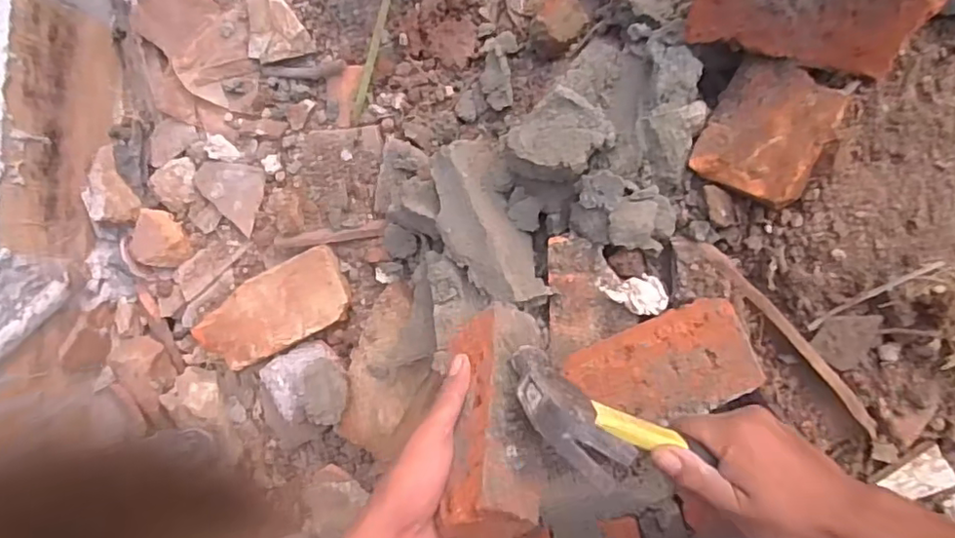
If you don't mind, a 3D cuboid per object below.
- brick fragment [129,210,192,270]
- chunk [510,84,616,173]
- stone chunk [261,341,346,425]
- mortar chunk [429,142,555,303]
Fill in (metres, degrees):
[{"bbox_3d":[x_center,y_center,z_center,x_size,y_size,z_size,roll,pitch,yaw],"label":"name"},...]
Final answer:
[{"bbox_3d":[-0.398,-0.037,0.727,0.066,0.028,0.069,0,94,6],"label":"brick fragment"},{"bbox_3d":[0.074,-0.115,0.514,0.072,0.042,0.067,-44,89,7],"label":"chunk"},{"bbox_3d":[-0.199,0.129,0.659,0.107,0.073,0.075,6,95,6],"label":"stone chunk"},{"bbox_3d":[0.005,-0.038,0.558,0.074,0.063,0.167,-22,91,7],"label":"mortar chunk"}]

